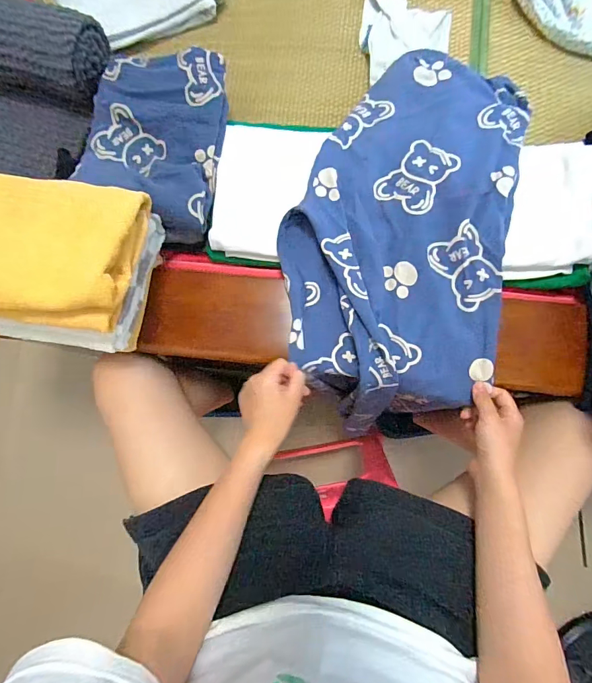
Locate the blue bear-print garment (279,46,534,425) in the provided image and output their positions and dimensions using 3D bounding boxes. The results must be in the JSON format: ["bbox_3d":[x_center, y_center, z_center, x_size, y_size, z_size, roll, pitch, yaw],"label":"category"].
[{"bbox_3d":[0.135,-0.142,0.527,0.274,0.050,0.483,11,82,5],"label":"blue bear-print garment"}]

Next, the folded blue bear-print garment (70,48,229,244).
[{"bbox_3d":[-0.194,-0.272,0.543,0.178,0.063,0.239,7,82,5],"label":"folded blue bear-print garment"}]

